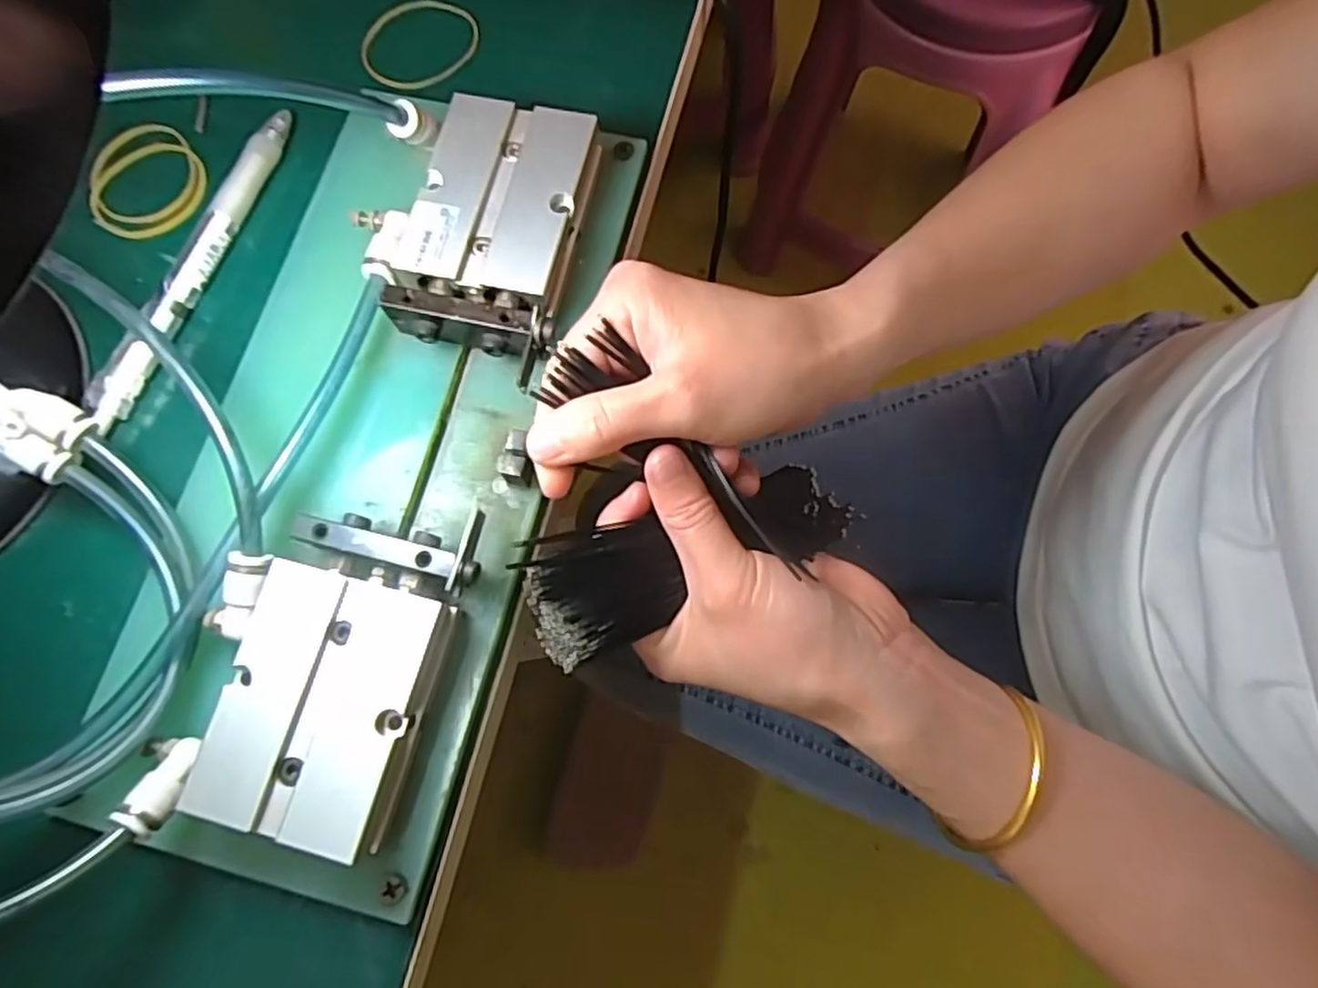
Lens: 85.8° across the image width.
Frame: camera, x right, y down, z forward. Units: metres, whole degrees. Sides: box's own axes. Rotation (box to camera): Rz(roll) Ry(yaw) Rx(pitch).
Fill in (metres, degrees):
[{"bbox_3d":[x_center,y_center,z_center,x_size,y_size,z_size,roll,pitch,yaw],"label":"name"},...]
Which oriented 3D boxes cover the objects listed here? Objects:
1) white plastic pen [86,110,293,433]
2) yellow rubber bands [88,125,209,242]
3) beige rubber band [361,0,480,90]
[{"bbox_3d":[-0.176,-0.089,0.269,0.013,0.008,0.140,19,76,5],"label":"white plastic pen"},{"bbox_3d":[-0.208,-0.125,0.286,0.047,0.007,0.046,0,75,0],"label":"yellow rubber bands"},{"bbox_3d":[-0.102,-0.193,0.303,0.050,0.004,0.043,-29,76,-2],"label":"beige rubber band"}]

